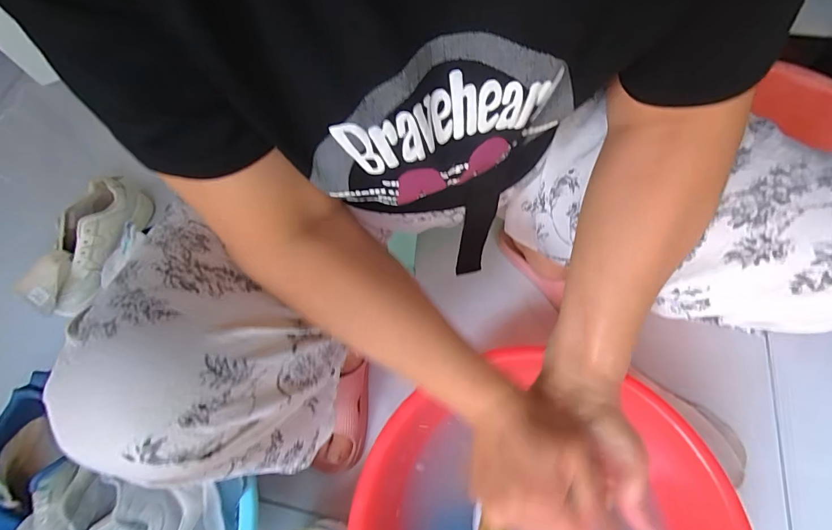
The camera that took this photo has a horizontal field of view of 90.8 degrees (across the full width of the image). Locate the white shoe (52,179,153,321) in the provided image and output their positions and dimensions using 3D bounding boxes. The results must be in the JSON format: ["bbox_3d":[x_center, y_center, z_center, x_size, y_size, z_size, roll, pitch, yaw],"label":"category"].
[{"bbox_3d":[-0.547,-0.035,0.702,0.083,0.081,0.234,-2,65,3],"label":"white shoe"}]

